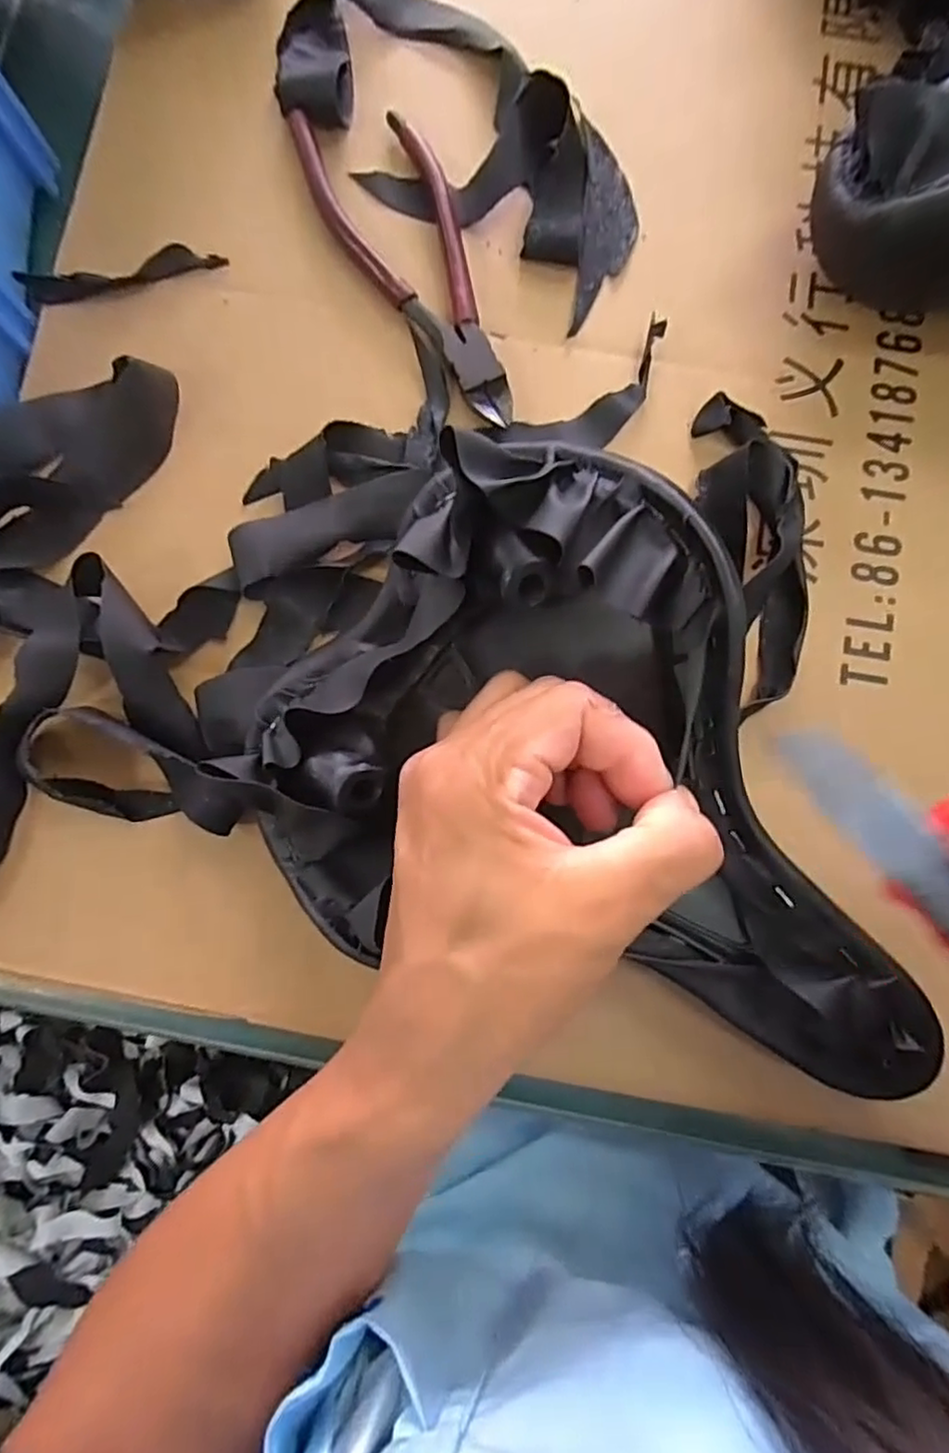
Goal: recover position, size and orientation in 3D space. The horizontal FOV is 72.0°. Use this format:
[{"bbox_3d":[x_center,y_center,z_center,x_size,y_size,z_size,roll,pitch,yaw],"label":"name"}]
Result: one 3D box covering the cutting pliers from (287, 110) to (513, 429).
[{"bbox_3d":[-0.025,-0.200,0.282,0.052,0.011,0.165,-25,84,-3],"label":"cutting pliers"}]

